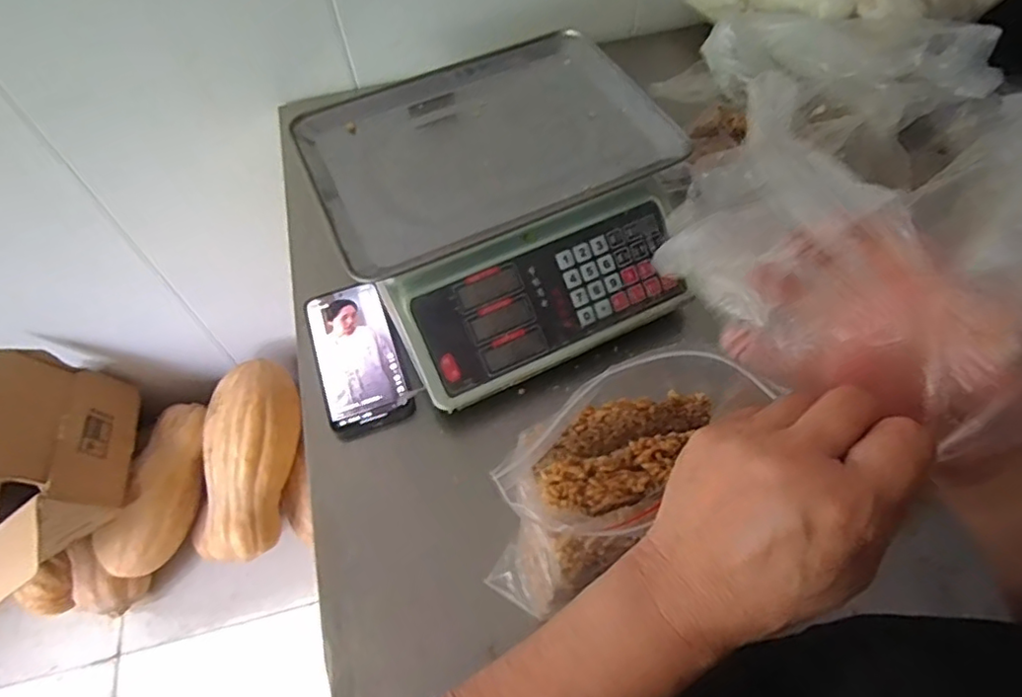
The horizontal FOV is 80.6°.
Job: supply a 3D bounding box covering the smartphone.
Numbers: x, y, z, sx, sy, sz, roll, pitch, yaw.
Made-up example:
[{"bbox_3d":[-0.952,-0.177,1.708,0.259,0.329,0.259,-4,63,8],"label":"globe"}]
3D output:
[{"bbox_3d":[-0.151,0.007,0.593,0.078,0.013,0.164,-20,61,-9],"label":"smartphone"}]

